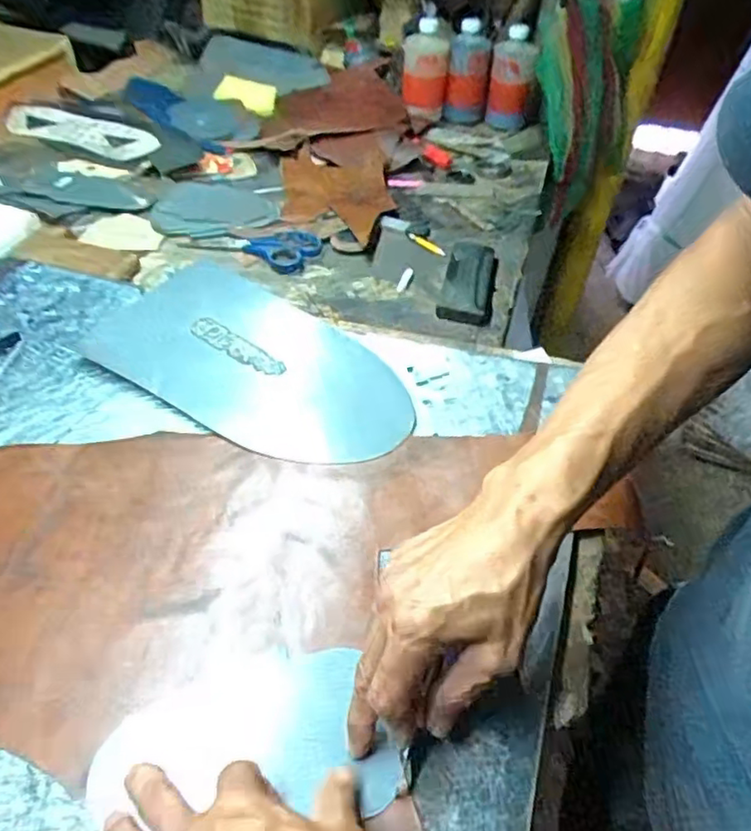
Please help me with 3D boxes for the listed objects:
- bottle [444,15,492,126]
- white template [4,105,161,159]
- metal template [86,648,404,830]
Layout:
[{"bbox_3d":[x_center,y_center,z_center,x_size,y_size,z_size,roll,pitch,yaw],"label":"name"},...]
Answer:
[{"bbox_3d":[0.157,-0.582,1.076,0.072,0.148,0.061,10,47,4],"label":"bottle"},{"bbox_3d":[-0.452,-0.432,0.953,0.279,0.012,0.071,16,62,15],"label":"white template"},{"bbox_3d":[-0.073,0.182,0.362,0.166,0.006,0.083,-3,45,-3],"label":"metal template"}]

